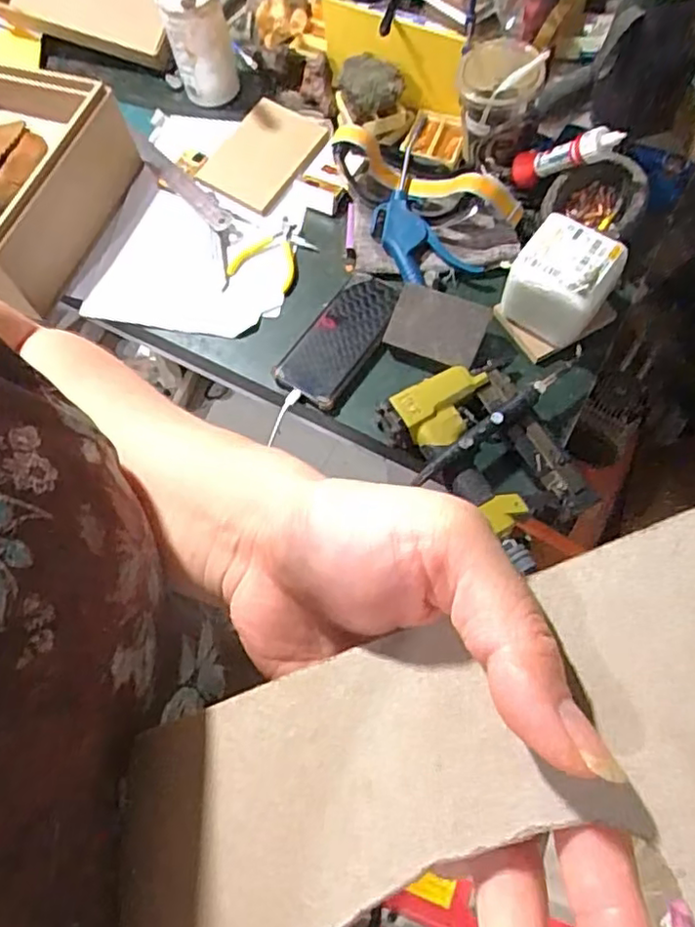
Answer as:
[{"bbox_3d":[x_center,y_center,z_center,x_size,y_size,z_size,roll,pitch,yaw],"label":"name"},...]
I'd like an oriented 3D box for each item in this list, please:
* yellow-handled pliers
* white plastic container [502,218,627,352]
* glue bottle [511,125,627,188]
[{"bbox_3d":[-0.090,-0.241,0.761,0.079,0.023,0.107,25,61,15],"label":"yellow-handled pliers"},{"bbox_3d":[0.213,-0.183,0.650,0.097,0.082,0.091,33,64,19],"label":"white plastic container"},{"bbox_3d":[0.231,-0.330,0.686,0.035,0.035,0.121,-41,24,-22],"label":"glue bottle"}]

